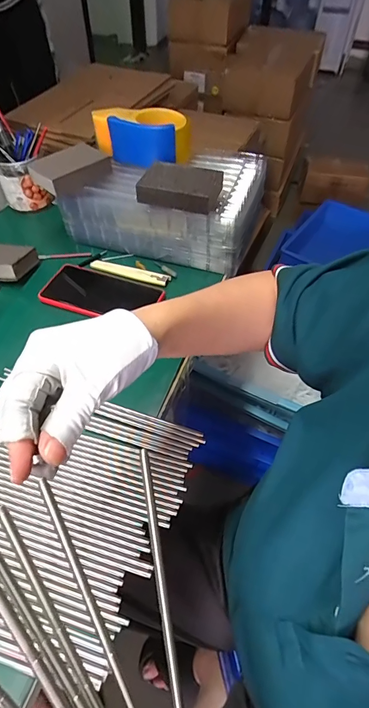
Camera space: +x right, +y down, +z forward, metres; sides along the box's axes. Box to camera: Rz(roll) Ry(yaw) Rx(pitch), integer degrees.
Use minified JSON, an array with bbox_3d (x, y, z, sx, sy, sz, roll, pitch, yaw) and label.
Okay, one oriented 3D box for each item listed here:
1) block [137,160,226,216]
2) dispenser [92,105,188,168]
[{"bbox_3d":[-0.004,-0.225,0.512,0.100,0.034,0.066,16,52,11],"label":"block"},{"bbox_3d":[-0.064,-0.333,0.581,0.138,0.063,0.067,19,53,13],"label":"dispenser"}]

